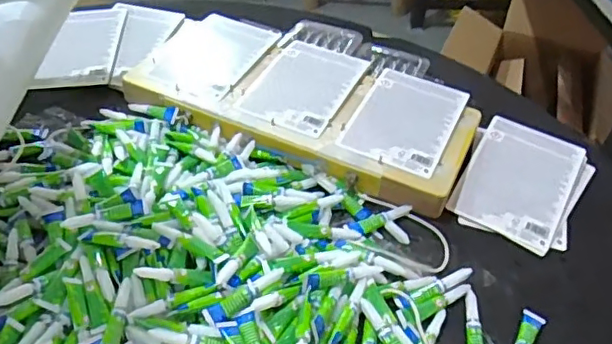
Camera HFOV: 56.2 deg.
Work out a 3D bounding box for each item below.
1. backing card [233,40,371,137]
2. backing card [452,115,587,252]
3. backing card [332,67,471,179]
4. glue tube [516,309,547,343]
[{"bbox_3d":[0.001,-0.115,0.732,0.114,0.011,0.172,19,46,15],"label":"backing card"},{"bbox_3d":[0.250,0.008,0.669,0.113,0.006,0.162,25,58,20],"label":"backing card"},{"bbox_3d":[0.123,-0.068,0.696,0.115,0.010,0.173,21,47,17],"label":"backing card"},{"bbox_3d":[0.196,0.159,0.524,0.019,0.013,0.078,28,49,23],"label":"glue tube"}]

